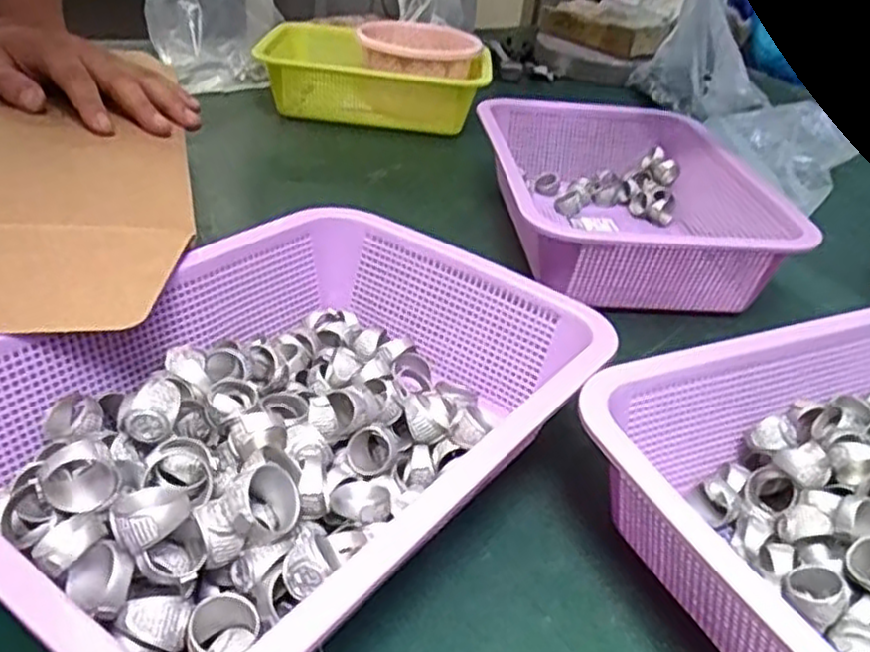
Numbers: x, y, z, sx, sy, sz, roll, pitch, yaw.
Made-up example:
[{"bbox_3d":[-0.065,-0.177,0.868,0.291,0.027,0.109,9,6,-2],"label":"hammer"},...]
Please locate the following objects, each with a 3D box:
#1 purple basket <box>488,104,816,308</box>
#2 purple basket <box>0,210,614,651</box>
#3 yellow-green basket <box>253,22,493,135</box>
[{"bbox_3d":[0.159,-0.115,0.674,0.227,0.079,0.295,3,32,-6],"label":"purple basket"},{"bbox_3d":[-0.070,0.048,0.380,0.222,0.083,0.306,25,36,27],"label":"purple basket"},{"bbox_3d":[-0.074,-0.307,0.927,0.266,0.084,0.168,7,33,2],"label":"yellow-green basket"}]

